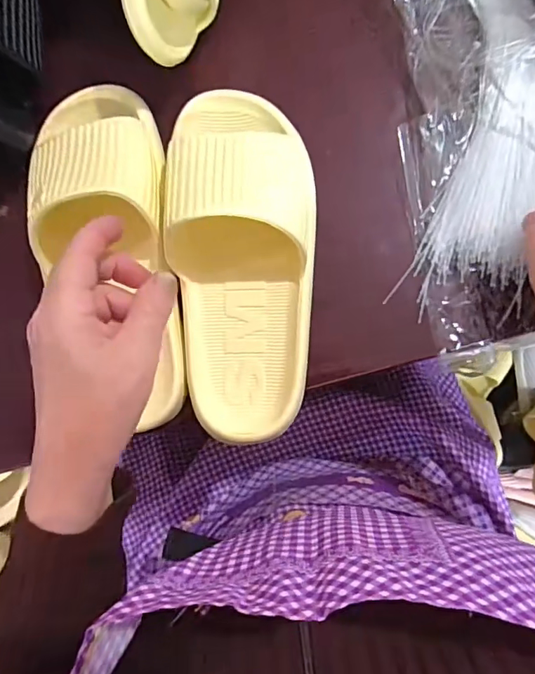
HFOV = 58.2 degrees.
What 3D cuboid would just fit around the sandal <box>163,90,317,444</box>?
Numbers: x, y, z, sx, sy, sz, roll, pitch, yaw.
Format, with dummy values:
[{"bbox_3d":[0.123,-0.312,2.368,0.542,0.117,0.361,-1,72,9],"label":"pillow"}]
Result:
[{"bbox_3d":[-0.016,-0.059,0.321,0.095,0.064,0.247,-3,84,3],"label":"sandal"}]

